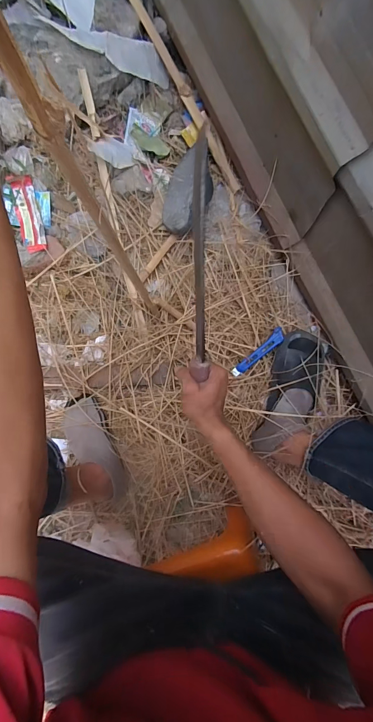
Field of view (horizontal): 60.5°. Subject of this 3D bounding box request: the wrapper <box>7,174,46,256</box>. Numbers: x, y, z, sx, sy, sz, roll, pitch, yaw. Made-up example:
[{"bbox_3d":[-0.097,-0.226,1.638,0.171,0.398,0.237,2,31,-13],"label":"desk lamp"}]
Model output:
[{"bbox_3d":[-0.389,-0.353,0.785,0.059,0.030,0.199,-15,83,-6],"label":"wrapper"}]

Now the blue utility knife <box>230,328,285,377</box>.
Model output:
[{"bbox_3d":[0.172,-0.018,0.766,0.155,0.017,0.029,-41,86,6],"label":"blue utility knife"}]

